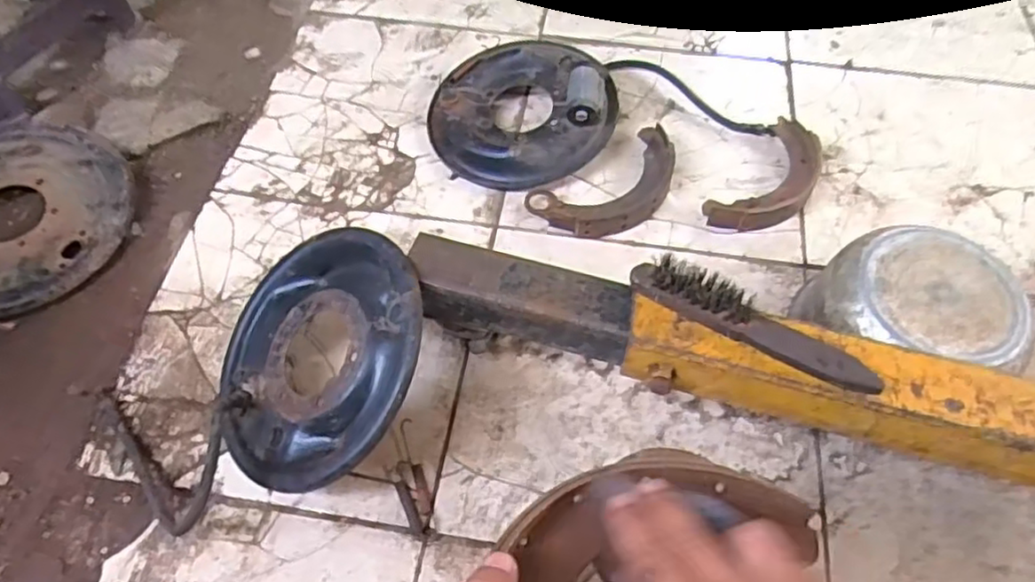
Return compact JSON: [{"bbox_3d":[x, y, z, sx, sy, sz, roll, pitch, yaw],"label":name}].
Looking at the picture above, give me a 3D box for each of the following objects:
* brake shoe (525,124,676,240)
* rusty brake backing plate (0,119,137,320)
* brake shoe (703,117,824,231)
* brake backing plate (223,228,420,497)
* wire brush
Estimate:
[{"bbox_3d":[0.132,-0.138,0.925,0.219,0.034,0.115,-29,63,-16],"label":"brake shoe"},{"bbox_3d":[-0.671,-0.100,0.899,0.297,0.054,0.288,0,59,0],"label":"rusty brake backing plate"},{"bbox_3d":[0.351,-0.152,0.931,0.103,0.037,0.220,37,66,20],"label":"brake shoe"},{"bbox_3d":[-0.204,0.067,0.704,0.262,0.038,0.259,-12,65,28],"label":"brake backing plate"},{"bbox_3d":[0.211,0.029,0.614,0.229,0.036,0.035,27,62,16],"label":"wire brush"}]

